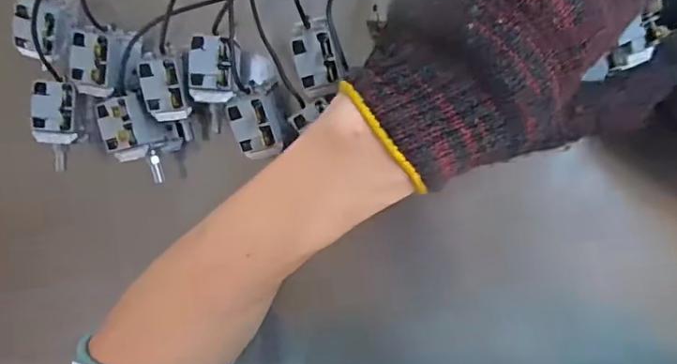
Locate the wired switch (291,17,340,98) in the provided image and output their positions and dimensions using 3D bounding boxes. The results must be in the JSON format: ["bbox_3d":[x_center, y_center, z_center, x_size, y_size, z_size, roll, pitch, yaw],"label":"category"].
[{"bbox_3d":[-0.013,-0.069,0.293,0.022,0.014,0.040,-11,93,6],"label":"wired switch"}]

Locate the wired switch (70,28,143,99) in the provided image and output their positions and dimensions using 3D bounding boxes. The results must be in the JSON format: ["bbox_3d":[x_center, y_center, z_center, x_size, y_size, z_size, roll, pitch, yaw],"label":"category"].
[{"bbox_3d":[-0.139,-0.072,0.318,0.029,0.036,0.041,14,95,4],"label":"wired switch"}]

